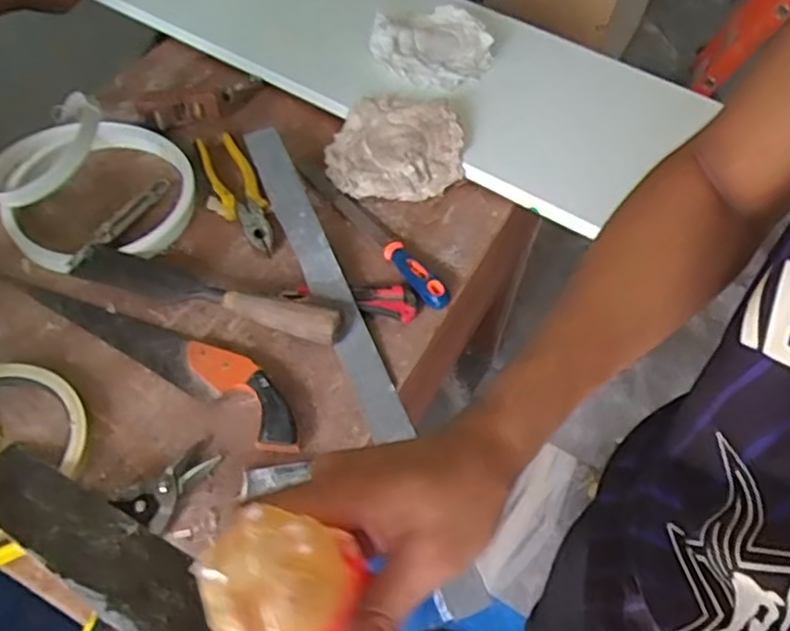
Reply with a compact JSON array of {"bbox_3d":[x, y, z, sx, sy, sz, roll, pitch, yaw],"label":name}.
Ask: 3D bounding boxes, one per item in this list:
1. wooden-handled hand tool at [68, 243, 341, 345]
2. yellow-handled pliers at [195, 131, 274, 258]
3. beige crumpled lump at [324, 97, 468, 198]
[{"bbox_3d":[-0.204,-0.027,0.756,0.302,0.047,0.049,15,56,6],"label":"wooden-handled hand tool"},{"bbox_3d":[-0.204,-0.163,0.889,0.053,0.033,0.218,-22,60,-18],"label":"yellow-handled pliers"},{"bbox_3d":[-0.002,-0.227,0.927,0.181,0.056,0.151,4,56,-1],"label":"beige crumpled lump"}]

